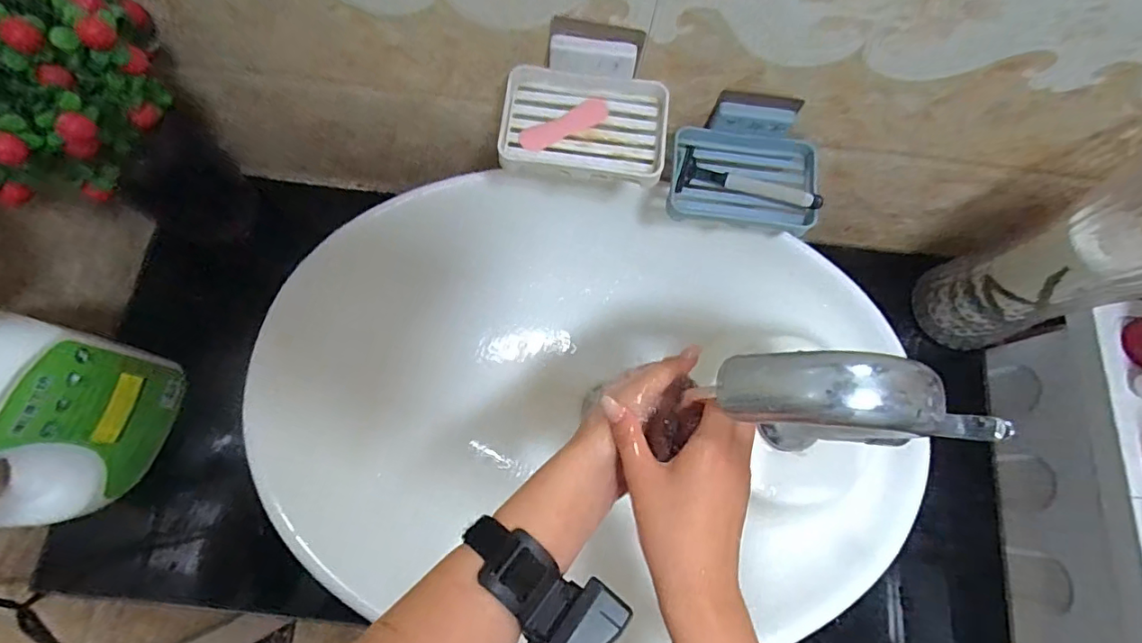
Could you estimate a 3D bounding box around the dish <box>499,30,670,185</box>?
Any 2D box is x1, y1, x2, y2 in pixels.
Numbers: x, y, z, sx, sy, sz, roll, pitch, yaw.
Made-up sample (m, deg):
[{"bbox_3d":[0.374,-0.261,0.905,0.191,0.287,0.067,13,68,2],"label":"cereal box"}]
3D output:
[{"bbox_3d":[0.011,-0.161,0.410,0.125,0.049,0.091,7,75,-1],"label":"dish"}]

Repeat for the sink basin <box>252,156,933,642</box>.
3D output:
[{"bbox_3d":[0.022,0.059,0.510,0.570,0.128,0.374,10,75,0],"label":"sink basin"}]

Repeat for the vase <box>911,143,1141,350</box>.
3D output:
[{"bbox_3d":[0.474,-0.055,0.498,0.132,0.278,0.139,-18,77,-8],"label":"vase"}]

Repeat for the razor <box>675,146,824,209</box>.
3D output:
[{"bbox_3d":[0.153,-0.117,0.456,0.120,0.018,0.034,14,75,1],"label":"razor"}]

